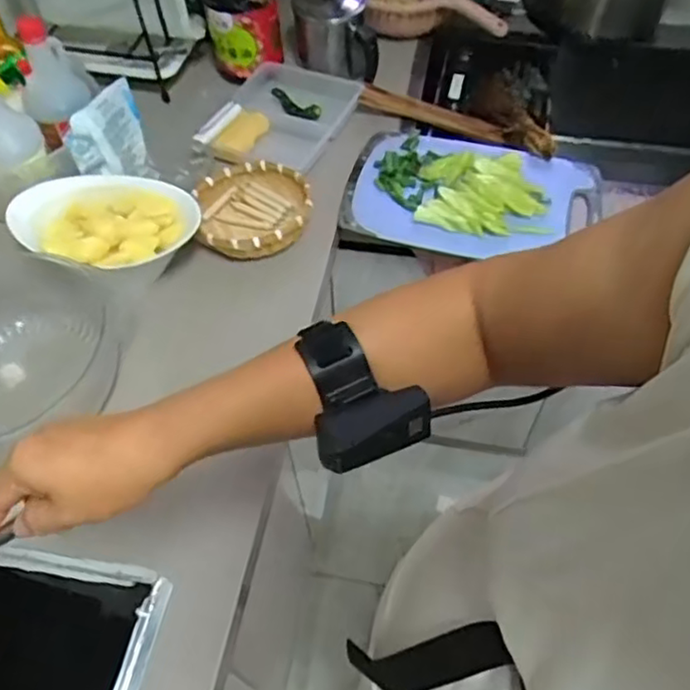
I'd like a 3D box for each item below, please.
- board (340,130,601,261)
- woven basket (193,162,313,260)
[{"bbox_3d":[0.172,-0.218,0.902,0.329,0.043,0.215,16,58,11],"label":"board"},{"bbox_3d":[-0.122,-0.181,0.880,0.147,0.049,0.155,0,57,1],"label":"woven basket"}]

